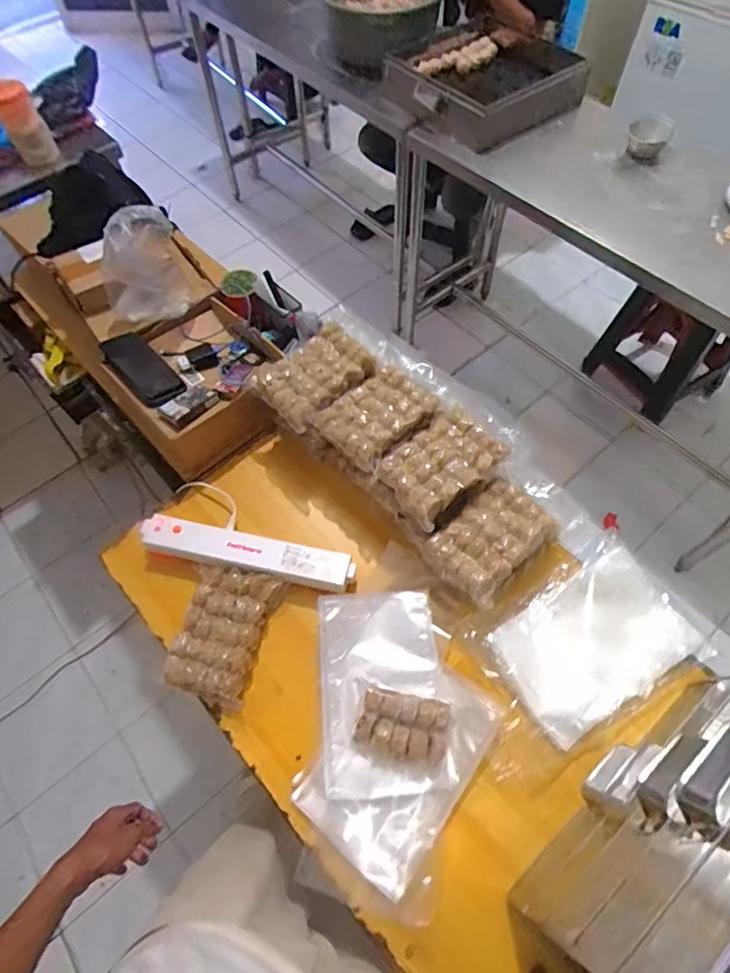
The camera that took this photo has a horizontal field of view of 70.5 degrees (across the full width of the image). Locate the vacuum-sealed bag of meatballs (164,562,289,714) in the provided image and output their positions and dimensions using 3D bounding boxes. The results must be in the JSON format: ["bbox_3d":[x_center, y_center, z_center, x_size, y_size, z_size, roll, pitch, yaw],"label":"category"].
[{"bbox_3d":[-0.223,0.219,0.791,0.139,0.027,0.194,14,62,10],"label":"vacuum-sealed bag of meatballs"}]

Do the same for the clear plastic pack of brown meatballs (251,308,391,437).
[{"bbox_3d":[-0.070,-0.214,0.914,0.144,0.042,0.252,38,69,21],"label":"clear plastic pack of brown meatballs"}]

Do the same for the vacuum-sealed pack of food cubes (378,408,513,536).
[{"bbox_3d":[0.117,-0.039,0.809,0.188,0.032,0.127,-41,67,-19],"label":"vacuum-sealed pack of food cubes"}]

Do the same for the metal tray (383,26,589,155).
[{"bbox_3d":[0.312,-1.117,1.429,0.440,0.101,0.456,-33,65,-15],"label":"metal tray"}]

